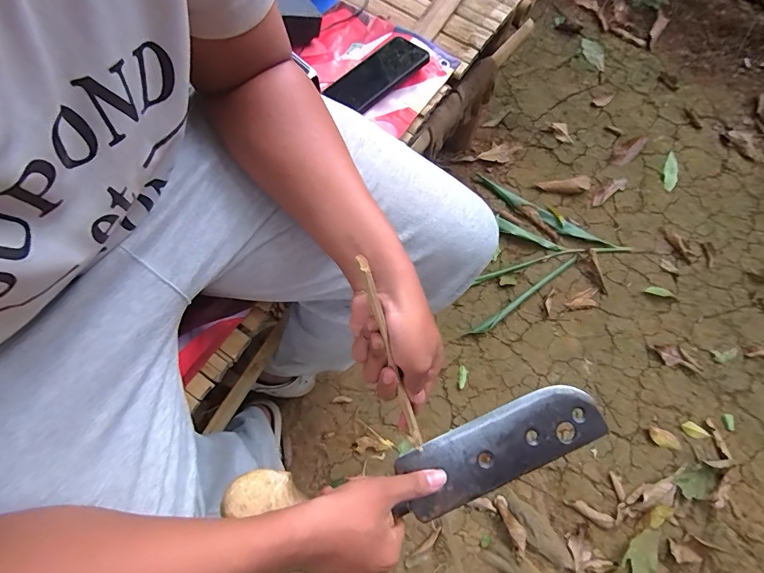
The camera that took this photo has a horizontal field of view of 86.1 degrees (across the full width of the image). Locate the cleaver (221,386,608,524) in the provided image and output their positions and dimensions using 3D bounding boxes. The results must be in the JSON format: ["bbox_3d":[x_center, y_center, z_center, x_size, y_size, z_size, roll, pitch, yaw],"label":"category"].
[{"bbox_3d":[0.041,0.178,0.401,0.368,0.027,0.086,-11,69,-5],"label":"cleaver"}]

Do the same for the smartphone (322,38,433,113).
[{"bbox_3d":[-0.005,-0.309,0.597,0.141,0.010,0.074,-42,74,-9],"label":"smartphone"}]

